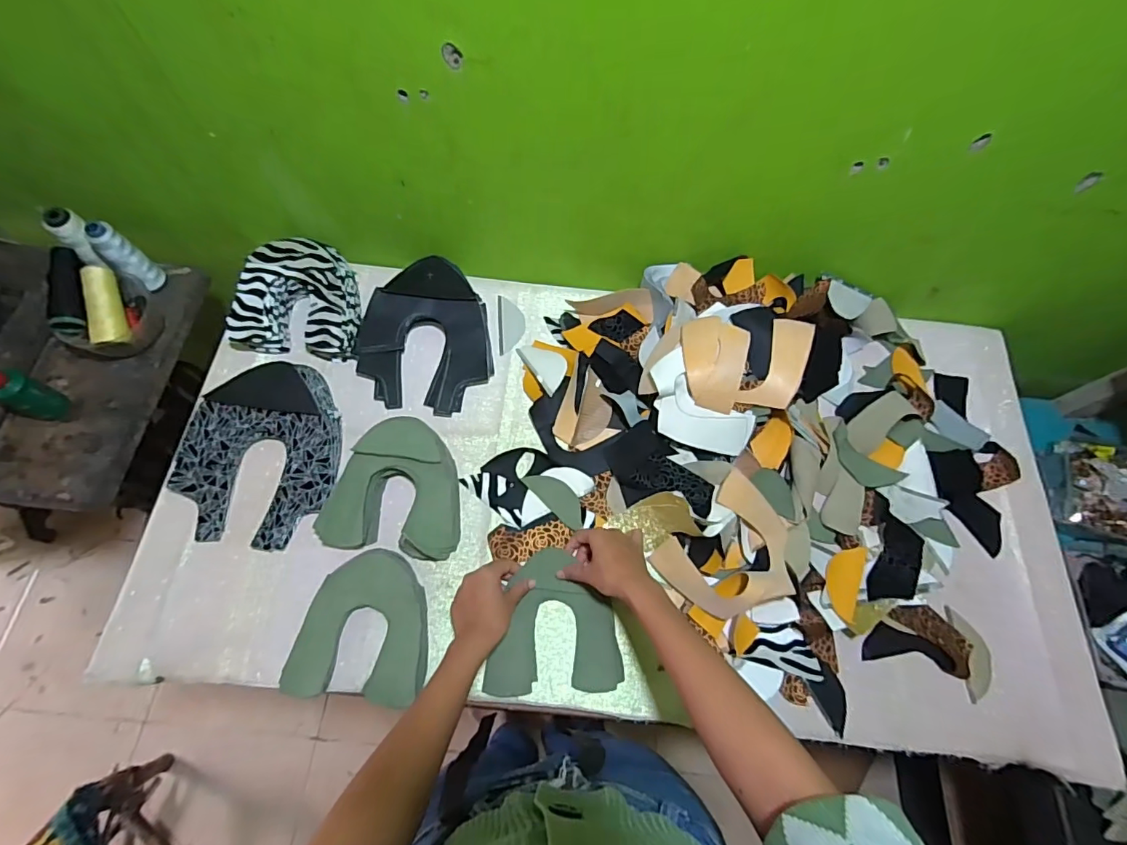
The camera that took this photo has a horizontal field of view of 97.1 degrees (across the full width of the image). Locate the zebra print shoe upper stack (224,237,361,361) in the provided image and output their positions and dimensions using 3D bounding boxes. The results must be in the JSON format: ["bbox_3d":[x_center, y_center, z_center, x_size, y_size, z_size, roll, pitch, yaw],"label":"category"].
[{"bbox_3d":[-0.385,-0.184,0.731,0.168,0.071,0.161,4,69,-1],"label":"zebra print shoe upper stack"}]

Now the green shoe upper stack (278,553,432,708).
[{"bbox_3d":[-0.236,0.239,0.593,0.156,0.025,0.164,7,69,1],"label":"green shoe upper stack"}]

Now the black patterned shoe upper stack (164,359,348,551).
[{"bbox_3d":[-0.399,0.033,0.650,0.193,0.051,0.246,2,69,-1],"label":"black patterned shoe upper stack"}]

